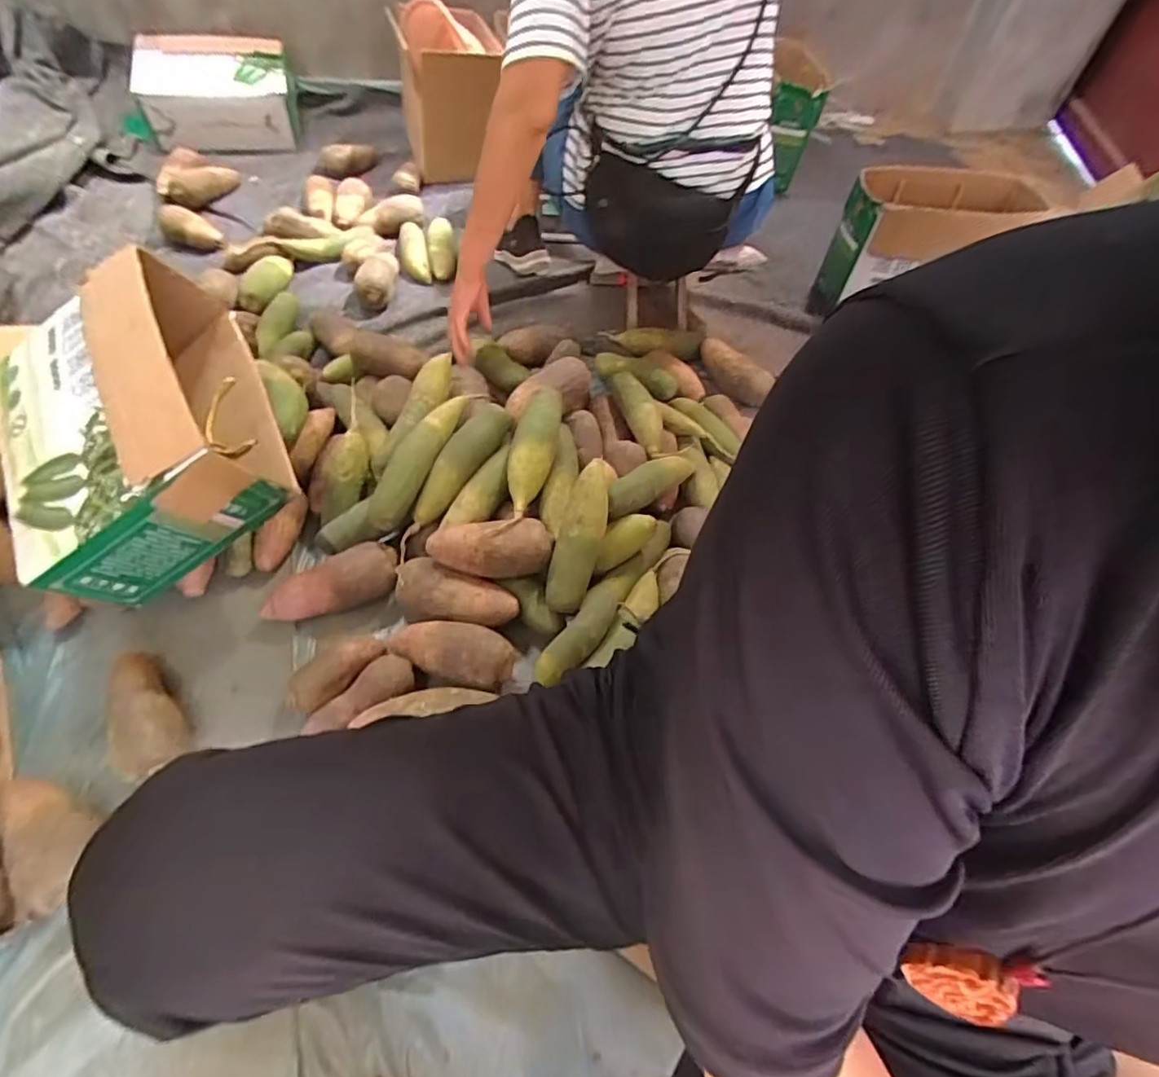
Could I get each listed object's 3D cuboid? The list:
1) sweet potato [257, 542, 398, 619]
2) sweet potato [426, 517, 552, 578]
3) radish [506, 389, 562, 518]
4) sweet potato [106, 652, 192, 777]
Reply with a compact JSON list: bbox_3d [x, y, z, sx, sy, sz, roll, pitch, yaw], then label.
[{"bbox_3d":[-0.337,0.071,0.823,0.176,0.068,0.068,-21,59,-19],"label":"sweet potato"},{"bbox_3d":[-0.119,0.011,0.803,0.159,0.059,0.063,-3,55,-7],"label":"sweet potato"},{"bbox_3d":[-0.065,-0.133,0.853,0.068,0.054,0.199,13,78,4],"label":"radish"},{"bbox_3d":[-0.518,0.210,0.712,0.073,0.069,0.163,-31,63,-24],"label":"sweet potato"}]

